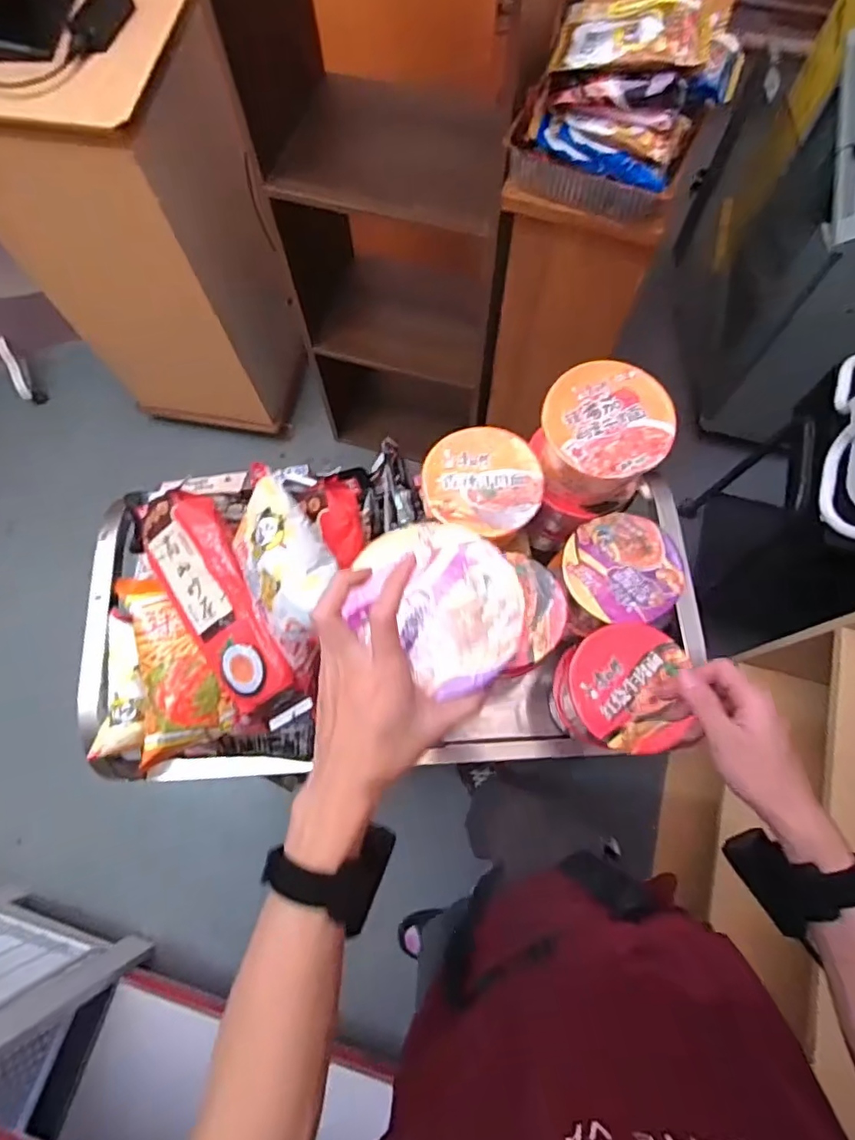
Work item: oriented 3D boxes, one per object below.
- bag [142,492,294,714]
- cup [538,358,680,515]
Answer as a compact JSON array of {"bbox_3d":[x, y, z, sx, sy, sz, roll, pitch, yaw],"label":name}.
[{"bbox_3d":[-0.233,0.033,0.662,0.101,0.045,0.247,-35,84,15],"label":"bag"},{"bbox_3d":[0.184,-0.138,0.636,0.125,0.109,0.122,13,73,5],"label":"cup"}]

